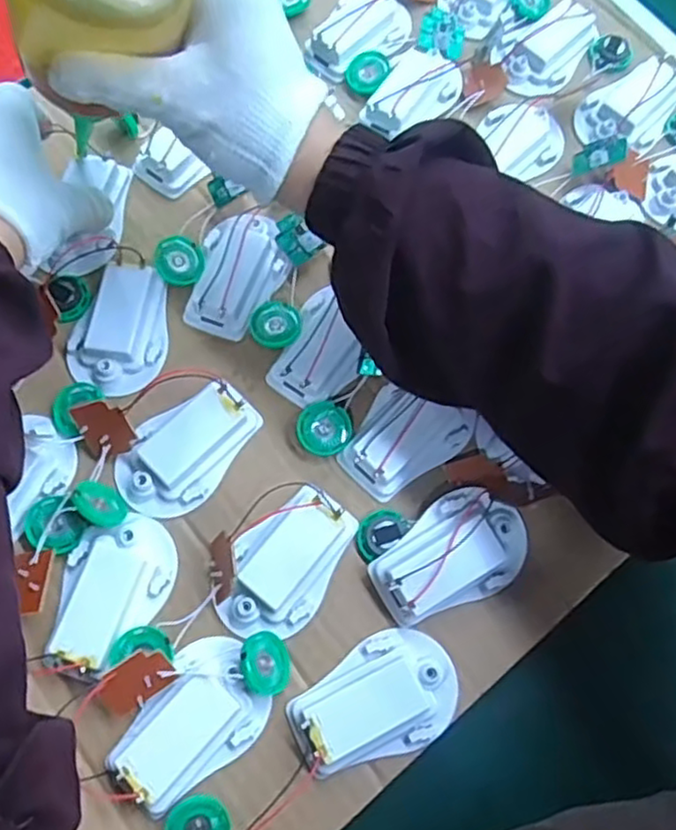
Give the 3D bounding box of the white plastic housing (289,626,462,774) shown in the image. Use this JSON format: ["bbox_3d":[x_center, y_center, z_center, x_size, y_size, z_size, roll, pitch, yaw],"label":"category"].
[{"bbox_3d":[0.017,0.133,0.324,0.079,0.017,0.051,-18,72,-6],"label":"white plastic housing"}]

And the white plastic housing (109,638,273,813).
[{"bbox_3d":[-0.066,0.142,0.317,0.050,0.017,0.072,39,76,12],"label":"white plastic housing"}]

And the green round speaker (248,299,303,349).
[{"bbox_3d":[-0.035,-0.052,0.390,0.029,0.005,0.027,0,71,0],"label":"green round speaker"}]

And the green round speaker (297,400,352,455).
[{"bbox_3d":[-0.007,0.006,0.370,0.028,0.011,0.029,0,71,0],"label":"green round speaker"}]

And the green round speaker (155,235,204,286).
[{"bbox_3d":[-0.093,-0.090,0.402,0.027,0.007,0.027,7,81,-21],"label":"green round speaker"}]

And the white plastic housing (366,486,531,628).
[{"bbox_3d":[0.057,0.068,0.342,0.080,0.024,0.051,-23,73,-8],"label":"white plastic housing"}]

